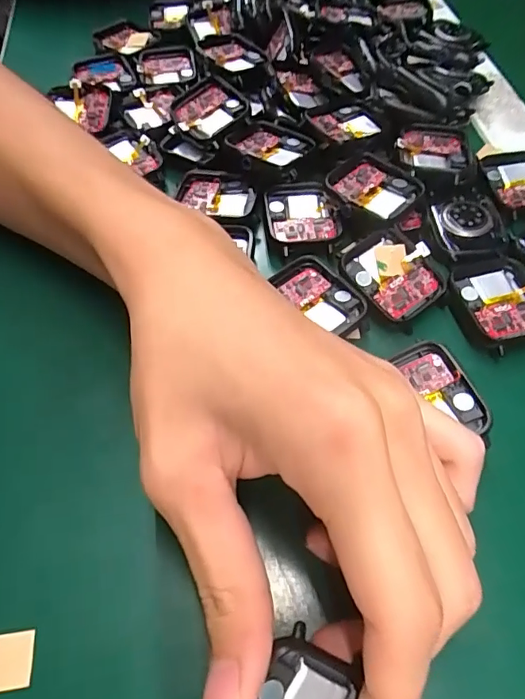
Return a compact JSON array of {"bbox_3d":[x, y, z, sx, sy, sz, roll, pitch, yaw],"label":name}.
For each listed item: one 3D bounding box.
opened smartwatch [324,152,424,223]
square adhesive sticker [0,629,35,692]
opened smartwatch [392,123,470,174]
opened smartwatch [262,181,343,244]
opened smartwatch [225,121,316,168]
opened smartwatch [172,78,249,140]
[{"bbox_3d":[0.055,-0.080,0.243,0.043,0.008,0.035,28,61,16],"label":"opened smartwatch"},{"bbox_3d":[-0.080,0.098,0.153,0.015,0.004,0.015,-6,56,-8],"label":"square adhesive sticker"},{"bbox_3d":[0.089,-0.107,0.257,0.037,0.005,0.041,11,57,6],"label":"opened smartwatch"},{"bbox_3d":[0.020,-0.068,0.246,0.035,0.008,0.037,-4,57,-4],"label":"opened smartwatch"},{"bbox_3d":[0.005,-0.110,0.264,0.037,0.009,0.033,38,64,21],"label":"opened smartwatch"},{"bbox_3d":[-0.031,-0.135,0.274,0.036,0.010,0.036,-35,64,-17],"label":"opened smartwatch"}]

